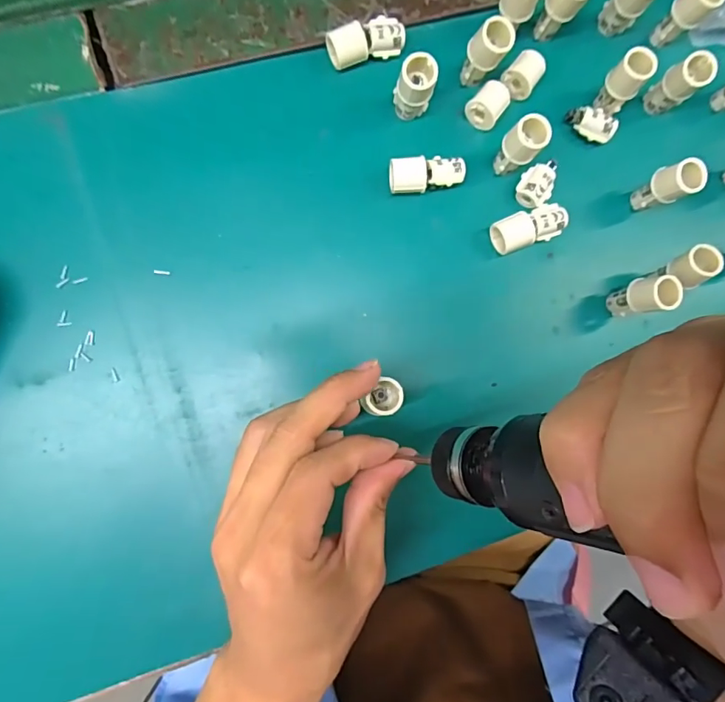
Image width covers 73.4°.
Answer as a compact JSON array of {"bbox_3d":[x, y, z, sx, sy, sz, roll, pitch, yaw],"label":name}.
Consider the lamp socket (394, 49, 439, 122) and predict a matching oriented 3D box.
[{"bbox_3d":[0.028,-0.145,0.271,0.020,0.041,0.018,19,83,-4],"label":"lamp socket"}]

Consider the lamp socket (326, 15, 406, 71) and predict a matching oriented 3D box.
[{"bbox_3d":[0.002,-0.179,0.282,0.045,0.016,0.018,-20,87,-8],"label":"lamp socket"}]

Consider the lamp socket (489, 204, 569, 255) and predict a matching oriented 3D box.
[{"bbox_3d":[0.098,-0.072,0.286,0.044,0.017,0.020,-22,87,-8],"label":"lamp socket"}]

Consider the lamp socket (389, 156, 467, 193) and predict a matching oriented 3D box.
[{"bbox_3d":[0.037,-0.101,0.282,0.044,0.019,0.018,-9,86,-7],"label":"lamp socket"}]

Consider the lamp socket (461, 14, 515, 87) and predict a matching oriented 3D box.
[{"bbox_3d":[0.070,-0.170,0.278,0.019,0.039,0.019,1,85,-6],"label":"lamp socket"}]

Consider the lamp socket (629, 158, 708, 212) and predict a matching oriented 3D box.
[{"bbox_3d":[0.175,-0.095,0.285,0.017,0.048,0.019,-18,87,-8],"label":"lamp socket"}]

